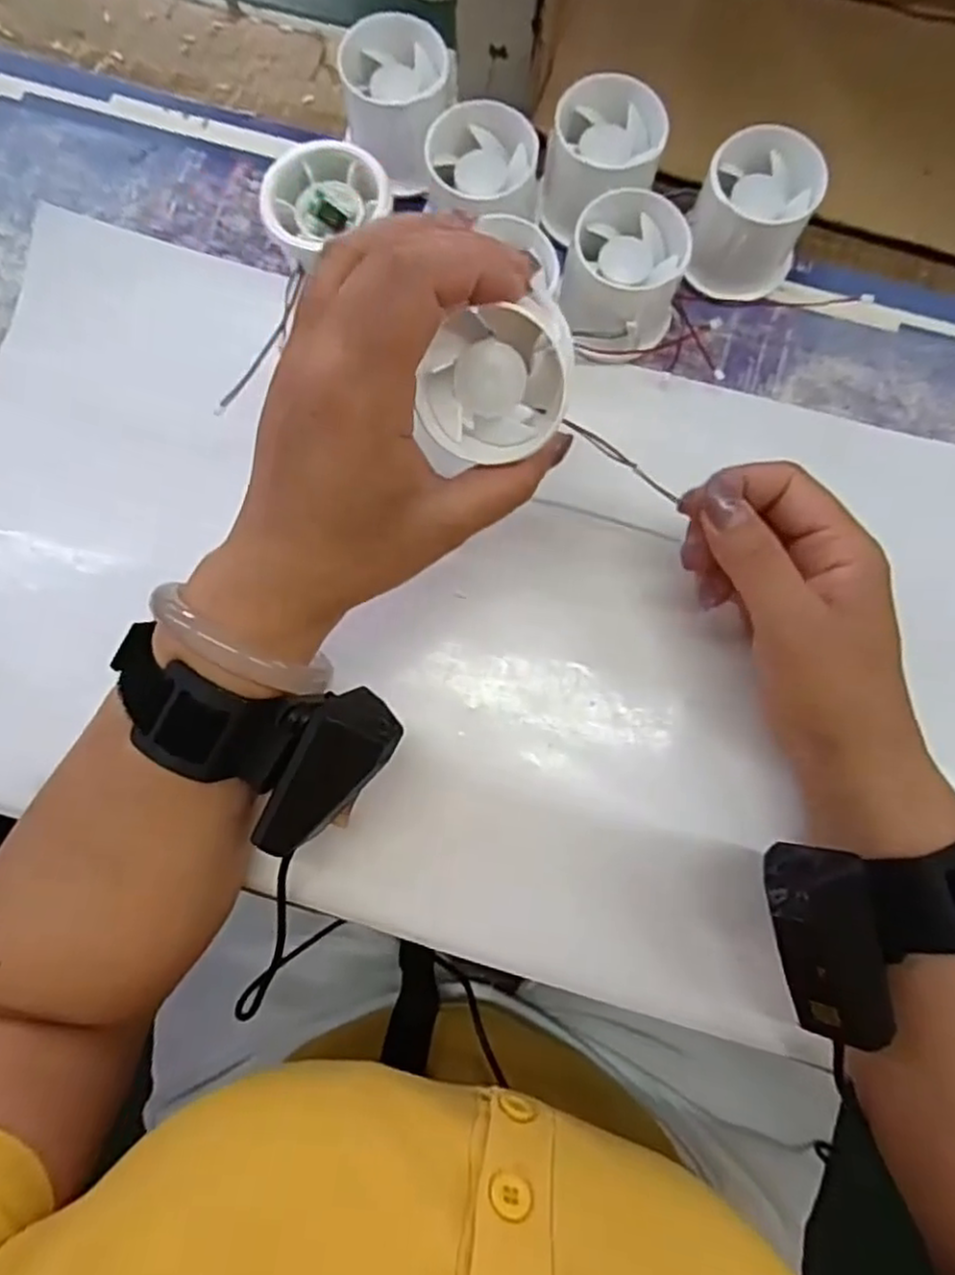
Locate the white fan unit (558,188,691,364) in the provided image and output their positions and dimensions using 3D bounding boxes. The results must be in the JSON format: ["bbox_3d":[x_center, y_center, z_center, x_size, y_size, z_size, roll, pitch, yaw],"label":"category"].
[{"bbox_3d":[0.068,-0.166,0.327,0.053,0.047,0.060,10,82,2],"label":"white fan unit"}]

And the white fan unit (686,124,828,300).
[{"bbox_3d":[0.131,-0.198,0.330,0.052,0.050,0.051,0,82,1],"label":"white fan unit"}]

